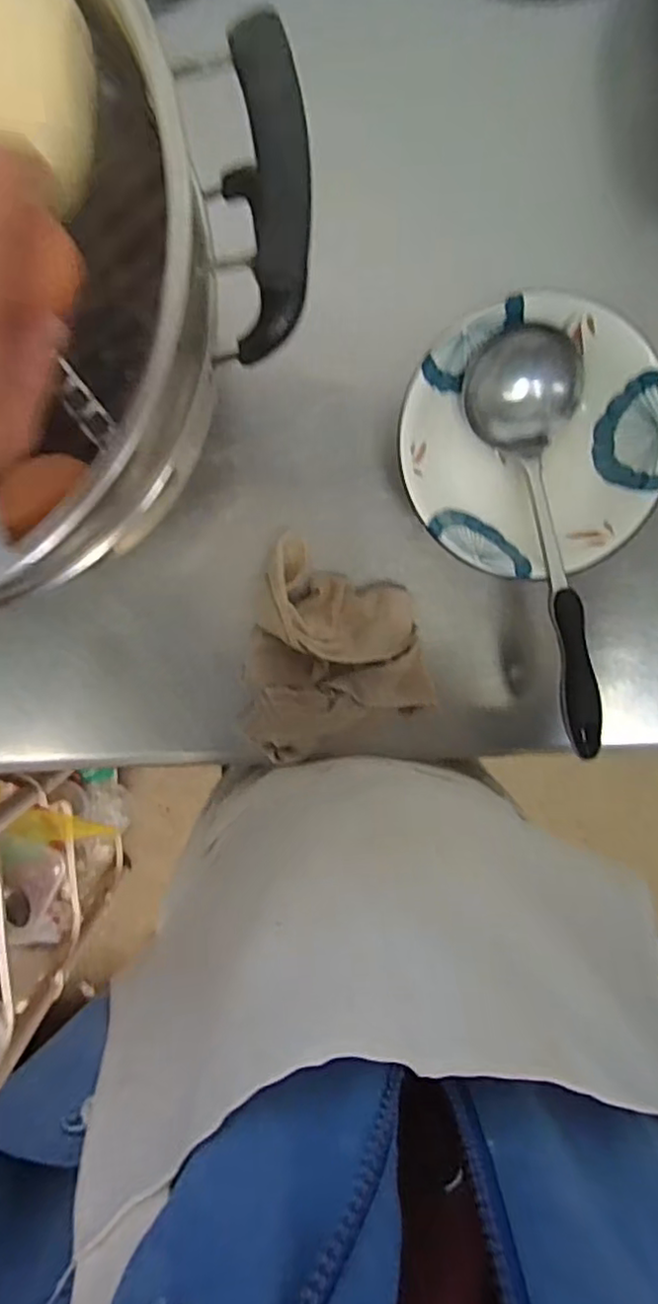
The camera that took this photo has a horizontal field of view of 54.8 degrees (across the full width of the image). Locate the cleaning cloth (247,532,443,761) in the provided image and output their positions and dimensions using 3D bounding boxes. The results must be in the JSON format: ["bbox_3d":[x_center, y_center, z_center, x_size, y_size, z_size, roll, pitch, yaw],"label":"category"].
[{"bbox_3d":[0.011,0.010,0.531,0.163,0.067,0.184,12,96,-2],"label":"cleaning cloth"}]

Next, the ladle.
[{"bbox_3d":[0.154,-0.086,0.500,0.088,0.107,0.316,-2,97,-1],"label":"ladle"}]

